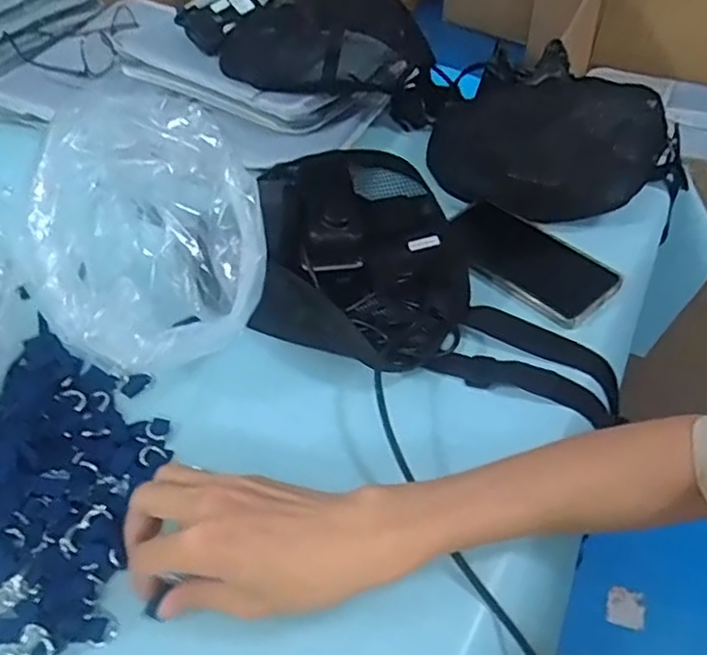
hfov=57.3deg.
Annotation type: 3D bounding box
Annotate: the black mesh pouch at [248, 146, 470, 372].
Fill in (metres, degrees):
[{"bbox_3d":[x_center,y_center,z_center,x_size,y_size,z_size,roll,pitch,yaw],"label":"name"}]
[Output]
[{"bbox_3d":[0.006,-0.061,0.532,0.181,0.108,0.173,9,48,8],"label":"black mesh pouch"}]

